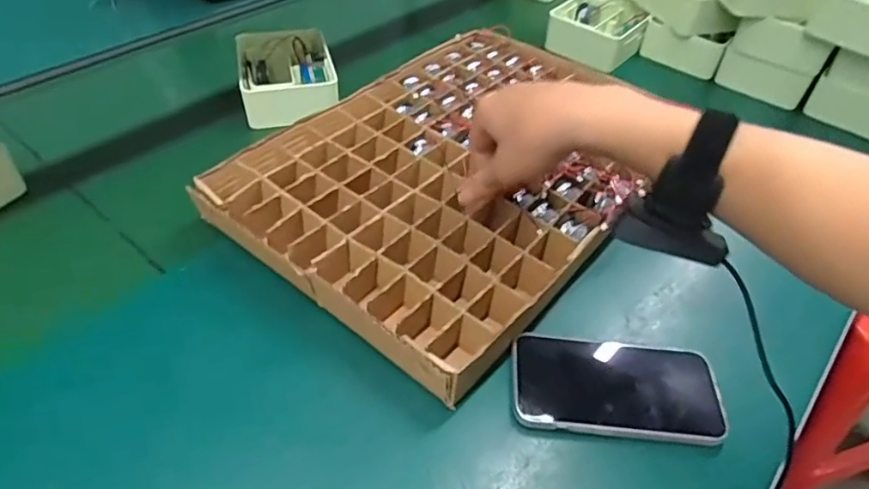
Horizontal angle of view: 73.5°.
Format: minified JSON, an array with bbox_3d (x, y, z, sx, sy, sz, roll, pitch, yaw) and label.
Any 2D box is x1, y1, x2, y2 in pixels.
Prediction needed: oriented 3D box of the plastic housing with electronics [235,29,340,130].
[{"bbox_3d":[-0.173,-0.197,0.684,0.104,0.055,0.140,-10,46,-13],"label":"plastic housing with electronics"}]

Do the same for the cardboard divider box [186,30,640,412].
[{"bbox_3d":[0.029,-0.073,0.554,0.292,0.058,0.411,31,49,26],"label":"cardboard divider box"}]

